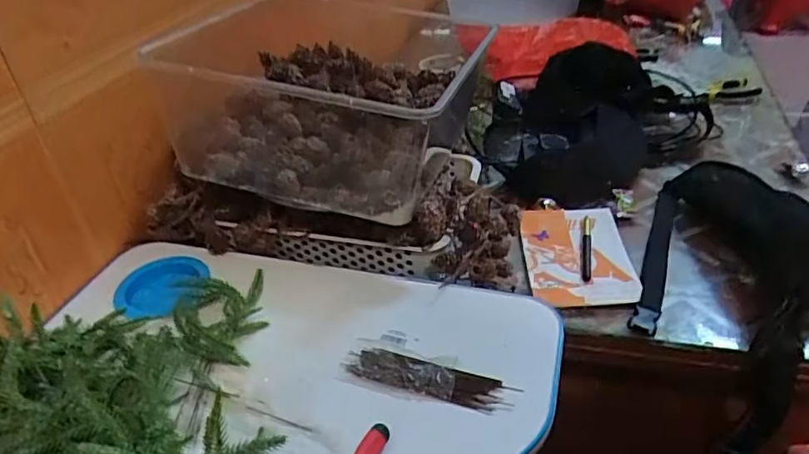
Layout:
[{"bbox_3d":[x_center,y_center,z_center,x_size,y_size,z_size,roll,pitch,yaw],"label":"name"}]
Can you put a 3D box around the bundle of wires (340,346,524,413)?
[{"bbox_3d":[0.017,0.124,0.495,0.143,0.010,0.032,8,37,18],"label":"bundle of wires"}]

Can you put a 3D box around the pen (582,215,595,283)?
[{"bbox_3d":[0.235,0.027,0.767,0.013,0.015,0.119,7,37,15],"label":"pen"}]

